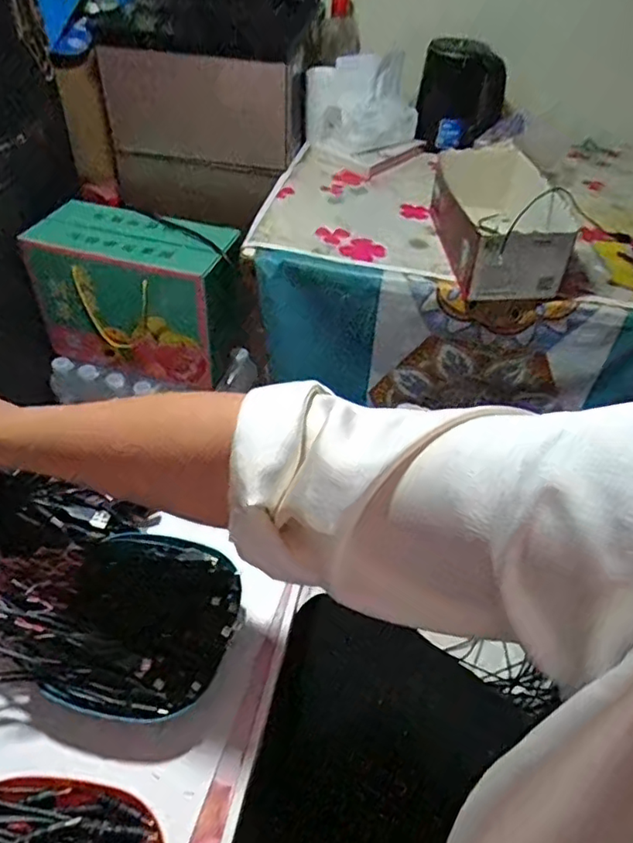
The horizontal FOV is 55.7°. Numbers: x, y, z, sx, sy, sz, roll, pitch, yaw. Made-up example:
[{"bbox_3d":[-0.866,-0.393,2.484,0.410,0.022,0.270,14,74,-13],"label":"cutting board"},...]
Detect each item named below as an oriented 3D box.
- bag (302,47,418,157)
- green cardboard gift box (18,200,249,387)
[{"bbox_3d":[0.073,-0.532,1.025,0.193,0.175,0.102,9,45,4],"label":"bag"},{"bbox_3d":[-0.308,-0.219,1.053,0.323,0.235,0.153,17,46,12],"label":"green cardboard gift box"}]

